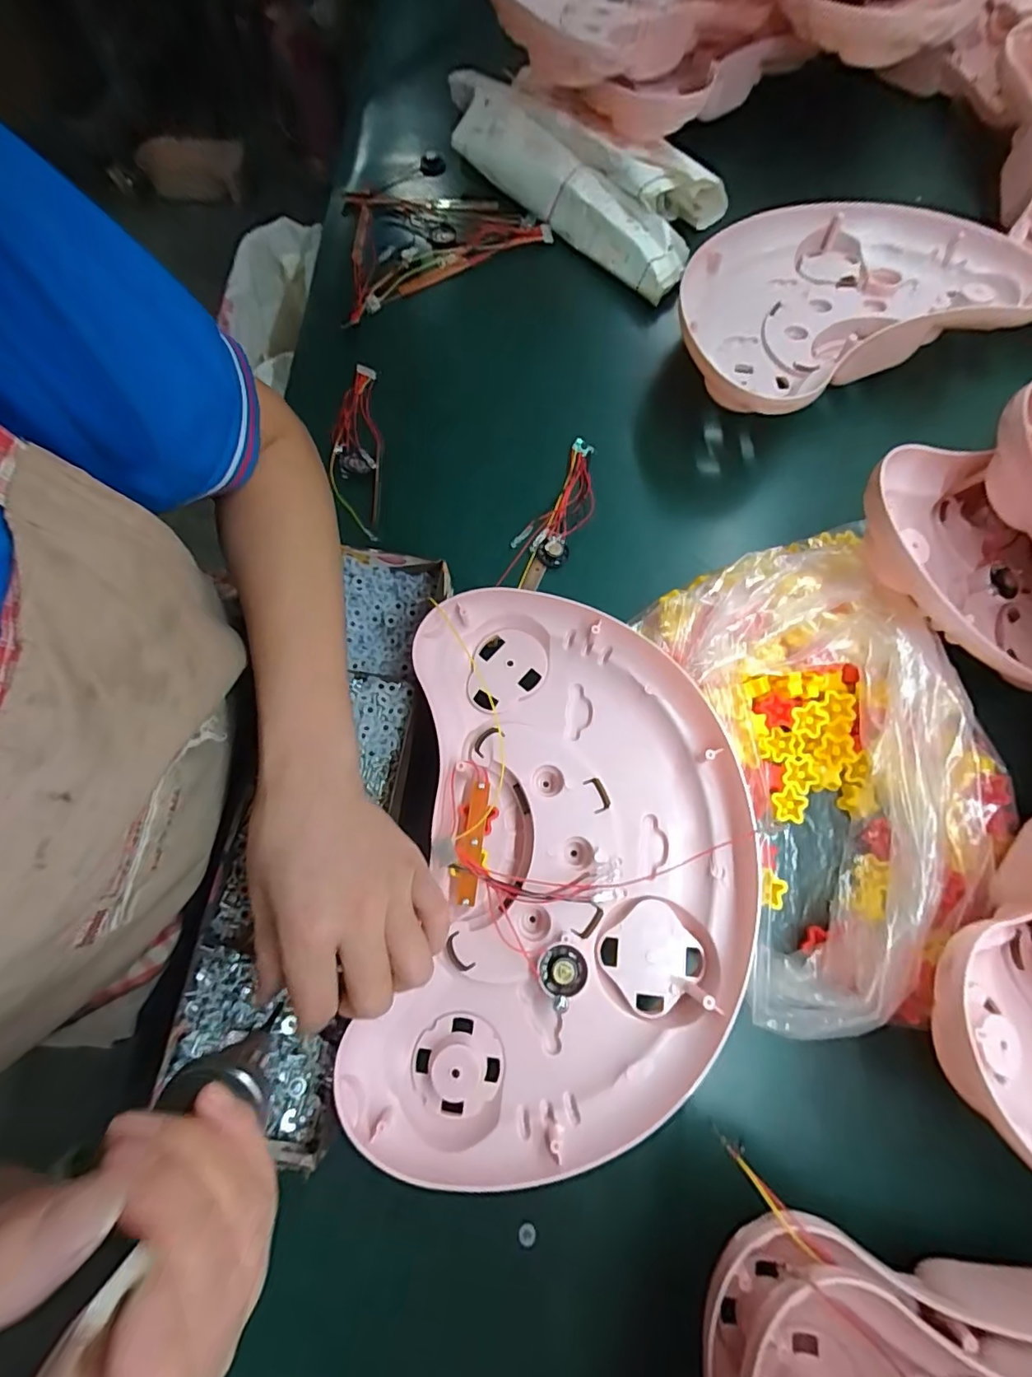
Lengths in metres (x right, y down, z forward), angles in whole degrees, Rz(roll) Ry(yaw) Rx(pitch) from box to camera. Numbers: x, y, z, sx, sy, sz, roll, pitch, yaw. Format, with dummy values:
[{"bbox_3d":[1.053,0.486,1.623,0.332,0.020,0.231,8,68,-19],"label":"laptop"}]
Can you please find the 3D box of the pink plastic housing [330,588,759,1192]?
[{"bbox_3d":[0.031,0.105,0.344,0.218,0.049,0.327,7,73,0],"label":"pink plastic housing"}]

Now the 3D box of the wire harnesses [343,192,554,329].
[{"bbox_3d":[-0.102,-0.489,0.566,0.221,0.018,0.162,-28,76,-10],"label":"wire harnesses"}]

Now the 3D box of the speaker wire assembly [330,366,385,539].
[{"bbox_3d":[-0.145,-0.217,0.481,0.045,0.016,0.183,-7,73,-4],"label":"speaker wire assembly"}]

